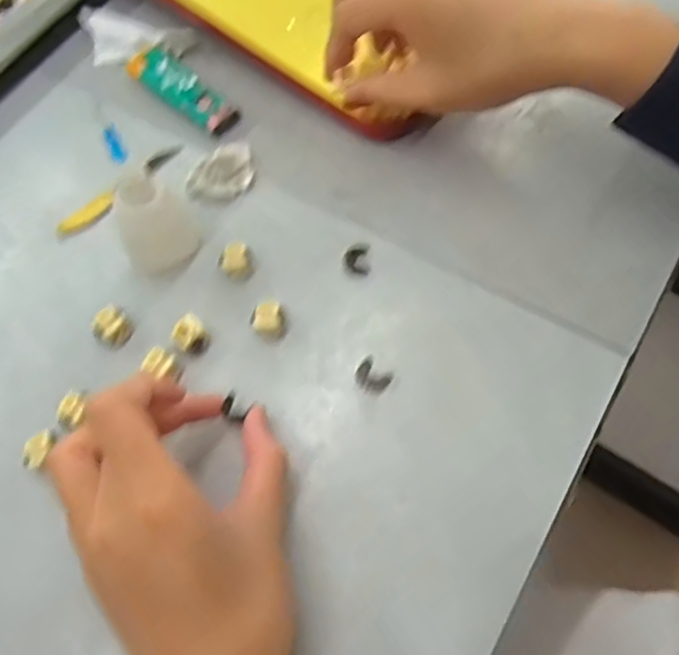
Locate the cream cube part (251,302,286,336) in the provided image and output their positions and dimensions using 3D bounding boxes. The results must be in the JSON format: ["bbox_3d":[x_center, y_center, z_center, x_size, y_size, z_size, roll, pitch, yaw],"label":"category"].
[{"bbox_3d":[-0.034,-0.003,0.318,0.016,0.012,0.016,-8,65,-1],"label":"cream cube part"}]

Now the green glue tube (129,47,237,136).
[{"bbox_3d":[-0.095,-0.144,0.385,0.026,0.007,0.083,-42,70,-15],"label":"green glue tube"}]

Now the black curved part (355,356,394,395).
[{"bbox_3d":[0.015,0.023,0.308,0.017,0.004,0.015,39,73,19],"label":"black curved part"}]

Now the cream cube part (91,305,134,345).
[{"bbox_3d":[-0.112,0.000,0.320,0.016,0.014,0.015,-39,71,-15],"label":"cream cube part"}]

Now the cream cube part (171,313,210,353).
[{"bbox_3d":[-0.072,0.004,0.315,0.015,0.014,0.013,-40,71,-16],"label":"cream cube part"}]

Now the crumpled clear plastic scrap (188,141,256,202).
[{"bbox_3d":[-0.062,-0.086,0.354,0.025,0.015,0.041,35,71,17],"label":"crumpled clear plastic scrap"}]

